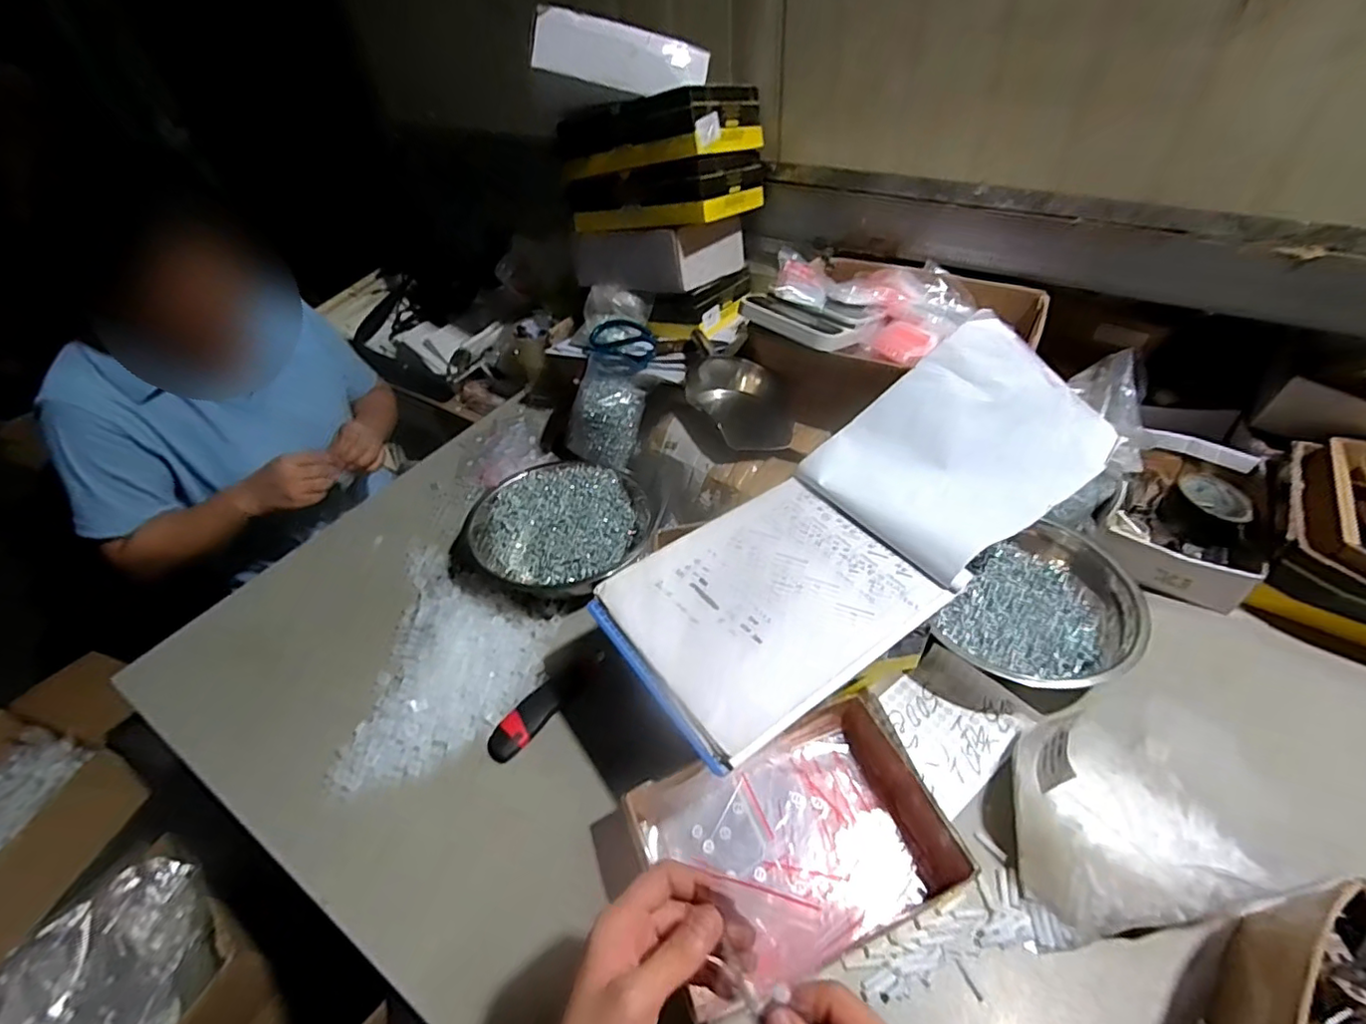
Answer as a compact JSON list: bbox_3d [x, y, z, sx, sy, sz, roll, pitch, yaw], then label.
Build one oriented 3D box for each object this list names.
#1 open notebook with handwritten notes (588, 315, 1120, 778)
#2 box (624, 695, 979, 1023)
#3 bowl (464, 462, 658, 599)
[{"bbox_3d":[0.171,-0.009,0.573,0.513,0.131,0.221,-28,49,-22],"label":"open notebook with handwritten notes"},{"bbox_3d":[0.099,0.294,0.528,0.246,0.069,0.178,-20,46,-14],"label":"box"},{"bbox_3d":[-0.170,0.023,0.819,0.234,0.063,0.210,11,47,15],"label":"bowl"}]

